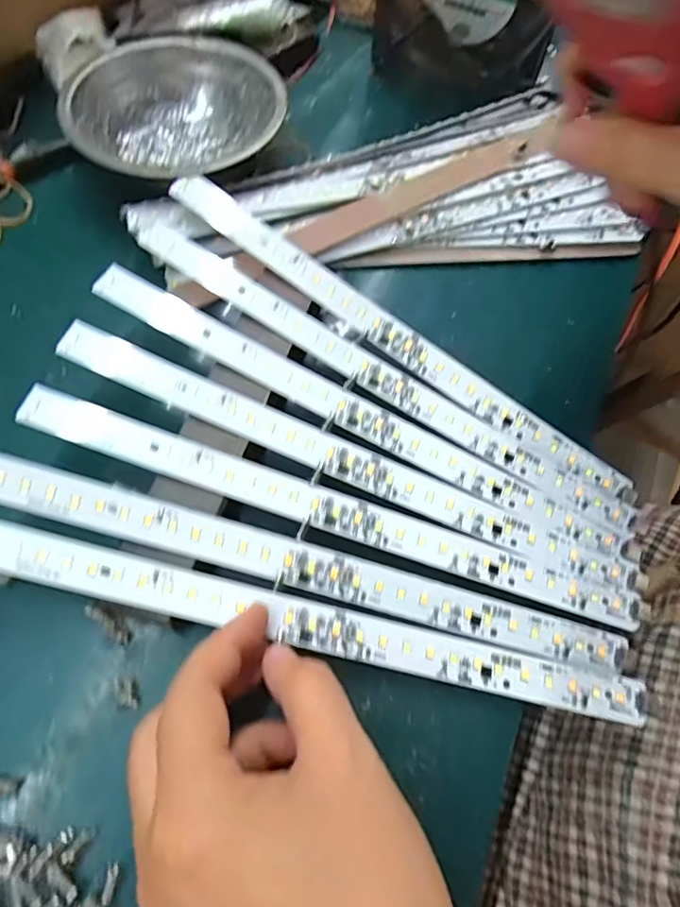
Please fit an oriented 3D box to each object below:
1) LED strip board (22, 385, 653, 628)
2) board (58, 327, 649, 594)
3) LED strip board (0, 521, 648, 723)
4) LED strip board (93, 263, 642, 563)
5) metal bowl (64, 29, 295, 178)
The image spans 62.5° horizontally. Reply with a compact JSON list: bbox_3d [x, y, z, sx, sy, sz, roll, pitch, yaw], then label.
[{"bbox_3d":[-0.004,0.024,0.249,0.281,0.004,0.020,19,64,0],"label":"LED strip board"},{"bbox_3d":[0.003,0.002,0.258,0.275,0.006,0.020,24,68,1],"label":"board"},{"bbox_3d":[-0.013,0.067,0.226,0.278,0.008,0.017,15,66,-3],"label":"LED strip board"},{"bbox_3d":[0.009,-0.020,0.270,0.281,0.004,0.020,28,67,4],"label":"LED strip board"},{"bbox_3d":[-0.099,-0.202,0.346,0.127,0.038,0.129,4,66,-2],"label":"metal bowl"}]

